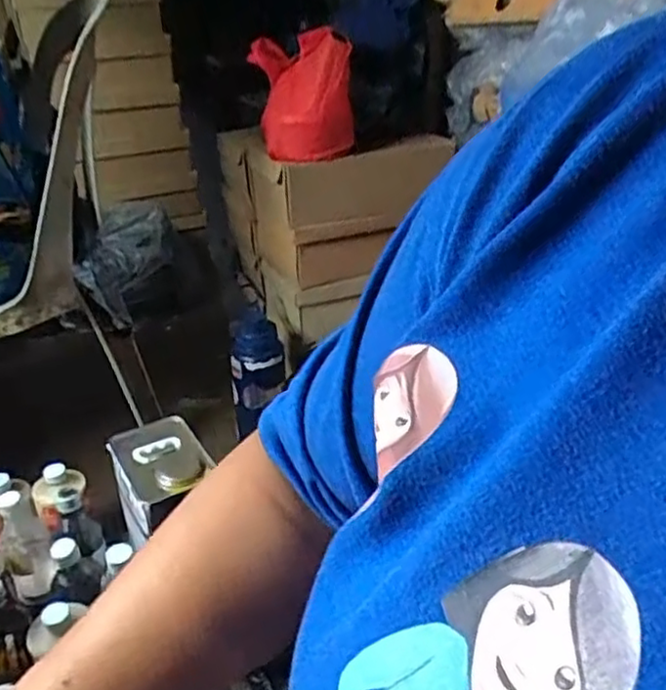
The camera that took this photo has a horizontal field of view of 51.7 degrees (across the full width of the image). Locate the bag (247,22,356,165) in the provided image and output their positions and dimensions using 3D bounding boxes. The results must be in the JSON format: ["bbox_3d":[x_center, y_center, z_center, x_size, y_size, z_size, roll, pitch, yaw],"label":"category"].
[{"bbox_3d":[-0.049,-0.388,1.073,0.141,0.179,0.080,-21,36,-30],"label":"bag"}]

